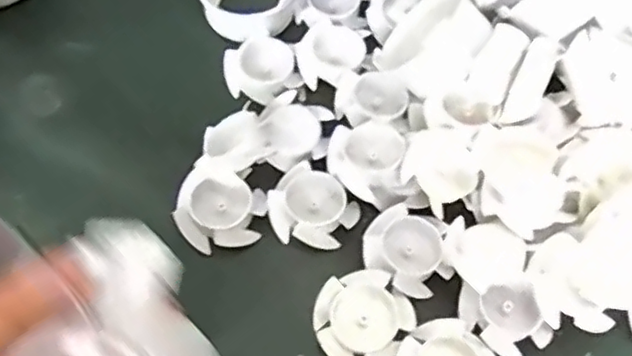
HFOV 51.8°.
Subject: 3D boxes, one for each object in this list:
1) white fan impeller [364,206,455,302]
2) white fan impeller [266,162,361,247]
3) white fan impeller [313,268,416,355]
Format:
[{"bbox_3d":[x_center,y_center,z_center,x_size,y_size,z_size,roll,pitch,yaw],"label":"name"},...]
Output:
[{"bbox_3d":[0.041,0.033,0.290,0.039,0.015,0.036,0,65,-1],"label":"white fan impeller"},{"bbox_3d":[-0.001,0.013,0.296,0.039,0.012,0.036,0,65,-1],"label":"white fan impeller"},{"bbox_3d":[0.020,0.059,0.274,0.040,0.011,0.040,0,65,-1],"label":"white fan impeller"}]

